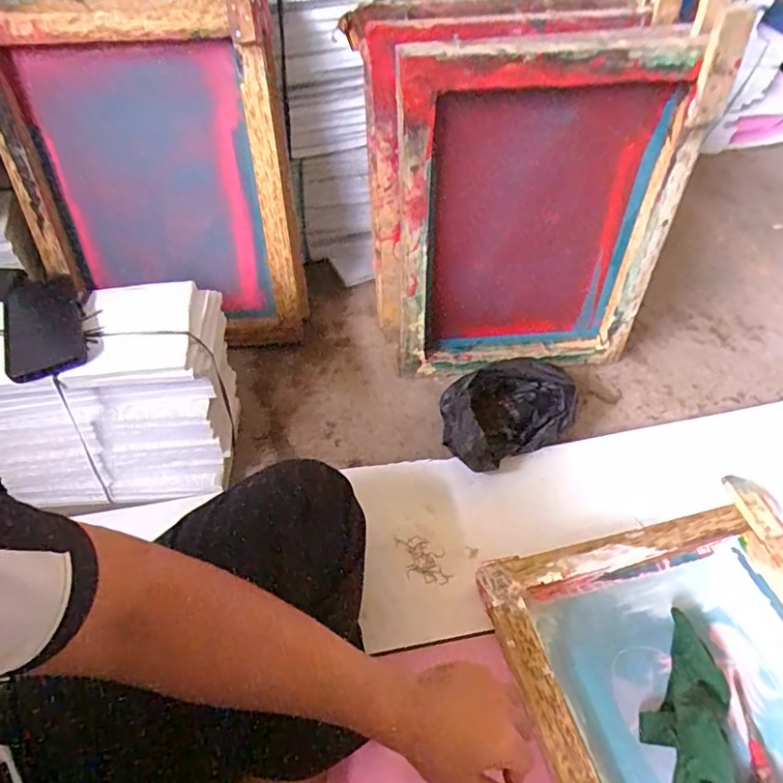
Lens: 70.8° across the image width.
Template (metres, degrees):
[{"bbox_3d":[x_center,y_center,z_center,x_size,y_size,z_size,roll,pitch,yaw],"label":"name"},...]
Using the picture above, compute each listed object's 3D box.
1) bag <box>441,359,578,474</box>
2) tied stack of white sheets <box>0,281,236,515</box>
[{"bbox_3d":[0.169,0.034,0.797,0.193,0.097,0.134,-8,51,-3],"label":"bag"},{"bbox_3d":[-0.352,0.010,0.707,0.274,0.219,0.166,-8,51,-3],"label":"tied stack of white sheets"}]

